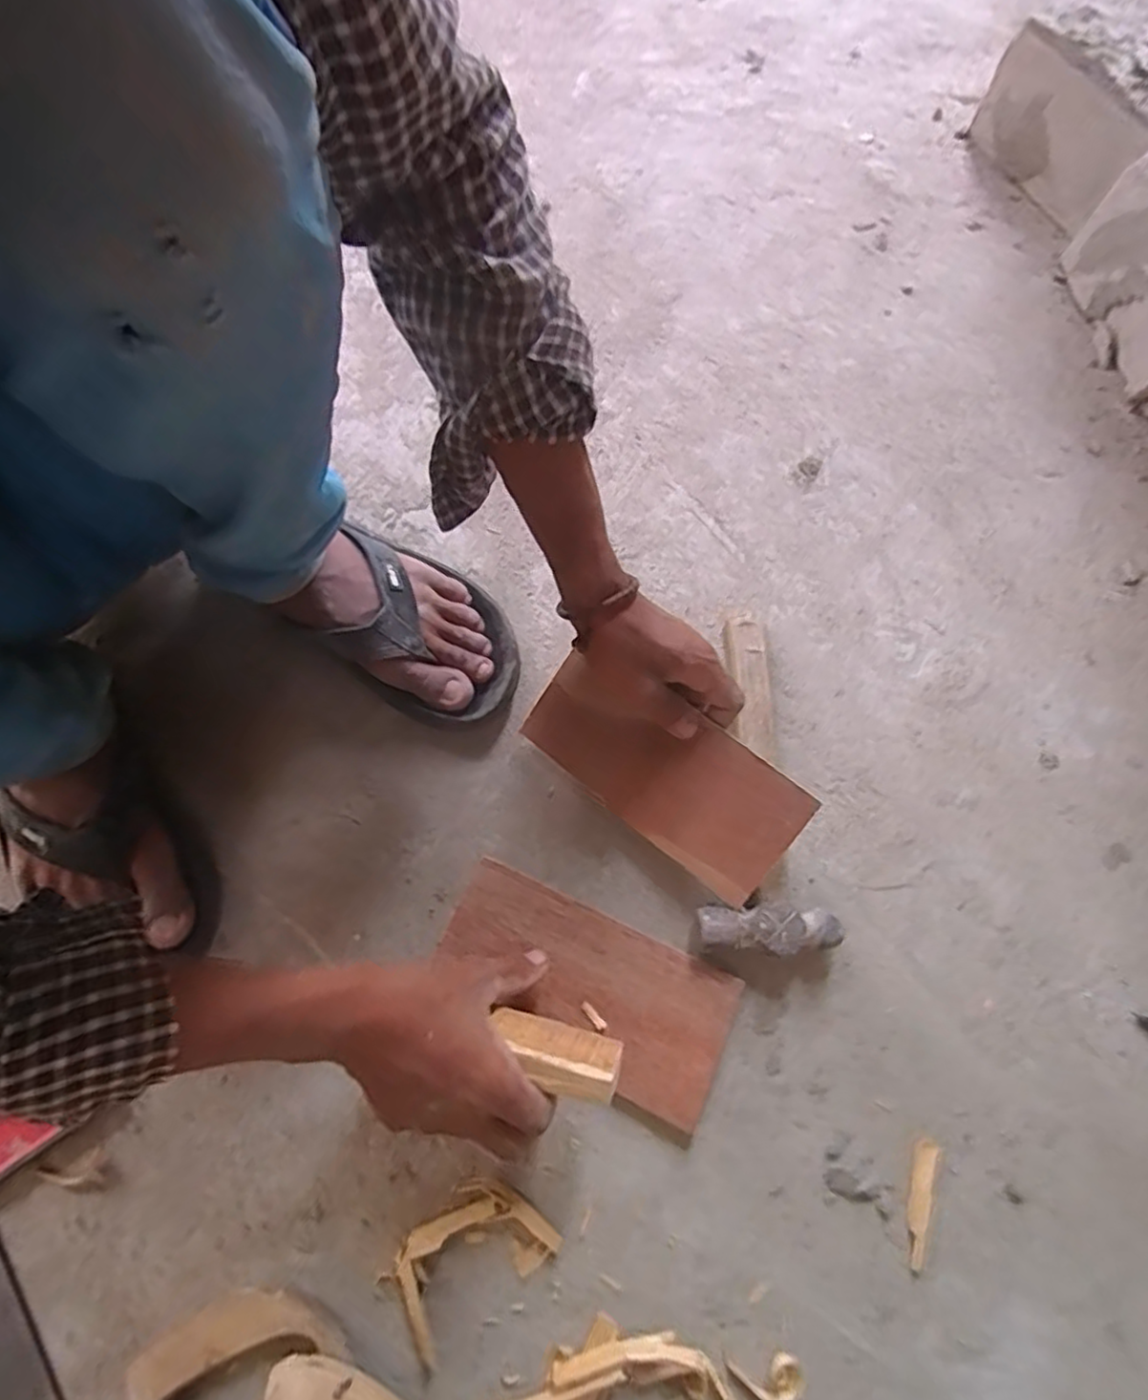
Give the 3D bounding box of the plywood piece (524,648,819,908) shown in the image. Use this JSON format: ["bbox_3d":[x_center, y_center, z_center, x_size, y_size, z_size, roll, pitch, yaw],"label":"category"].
[{"bbox_3d":[0.058,0.048,0.468,0.197,0.011,0.092,36,102,14],"label":"plywood piece"}]

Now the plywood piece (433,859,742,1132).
[{"bbox_3d":[0.005,0.192,0.452,0.196,0.014,0.093,24,72,7],"label":"plywood piece"}]

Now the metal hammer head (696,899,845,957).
[{"bbox_3d":[0.130,0.154,0.456,0.092,0.033,0.031,4,71,0],"label":"metal hammer head"}]

